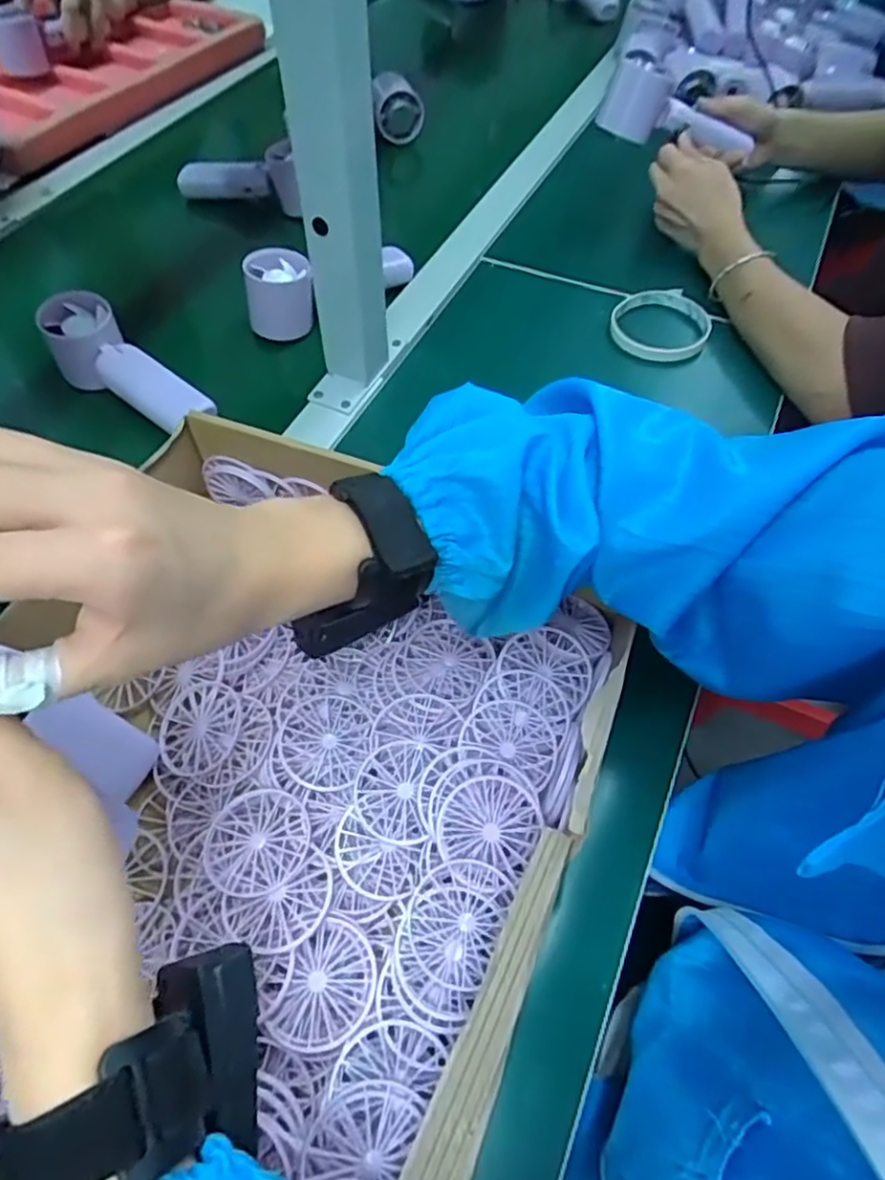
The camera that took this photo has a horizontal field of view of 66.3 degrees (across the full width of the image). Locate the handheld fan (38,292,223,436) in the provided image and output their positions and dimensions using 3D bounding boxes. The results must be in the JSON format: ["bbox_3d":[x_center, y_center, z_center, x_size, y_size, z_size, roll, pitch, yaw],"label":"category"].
[{"bbox_3d":[-0.247,-0.172,0.521,0.151,0.044,0.052,37,62,19],"label":"handheld fan"}]

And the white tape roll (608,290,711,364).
[{"bbox_3d":[0.190,-0.232,0.590,0.081,0.013,0.087,24,58,12],"label":"white tape roll"}]

